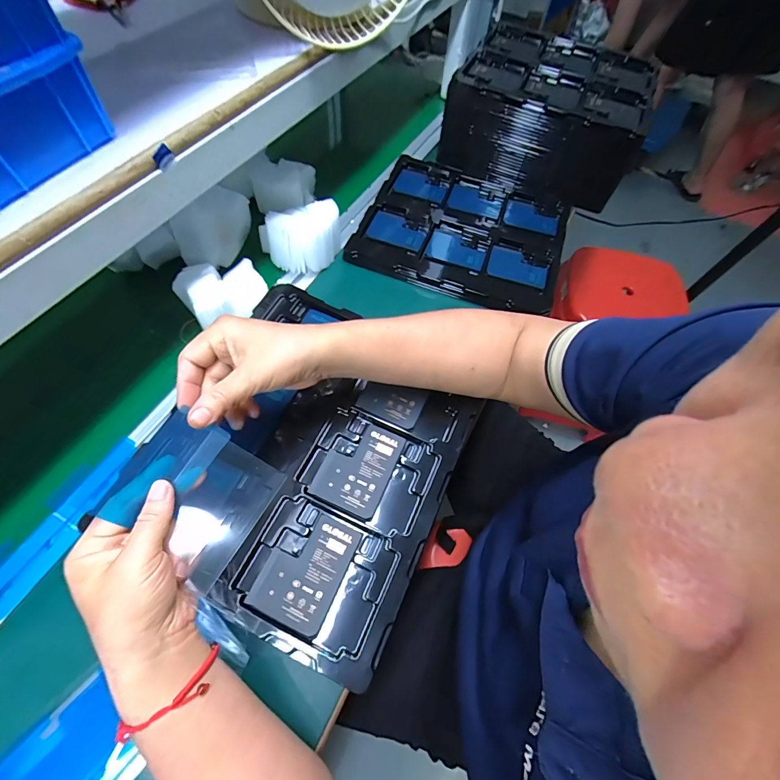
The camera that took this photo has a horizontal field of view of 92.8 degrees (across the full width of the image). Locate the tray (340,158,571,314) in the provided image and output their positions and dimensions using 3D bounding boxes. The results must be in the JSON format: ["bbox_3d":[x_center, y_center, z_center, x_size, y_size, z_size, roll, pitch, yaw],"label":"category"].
[{"bbox_3d":[0.121,-0.260,0.609,0.315,0.026,0.268,19,62,6],"label":"tray"}]

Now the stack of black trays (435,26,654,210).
[{"bbox_3d":[0.268,-0.481,0.658,0.308,0.146,0.241,24,63,9],"label":"stack of black trays"}]

